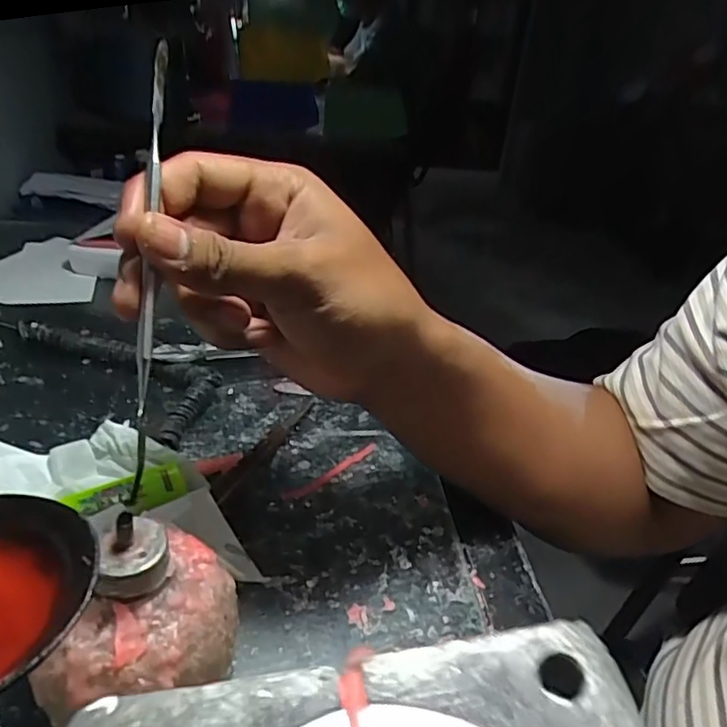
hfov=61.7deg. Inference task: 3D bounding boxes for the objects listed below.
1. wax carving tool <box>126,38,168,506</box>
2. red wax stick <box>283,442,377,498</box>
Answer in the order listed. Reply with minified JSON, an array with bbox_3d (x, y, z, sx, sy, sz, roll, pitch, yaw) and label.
[{"bbox_3d":[-0.078,-0.037,0.221,0.006,0.170,0.011,1,-9,-9],"label":"wax carving tool"},{"bbox_3d":[-0.017,0.065,0.368,0.009,0.004,0.076,30,38,34],"label":"red wax stick"}]

